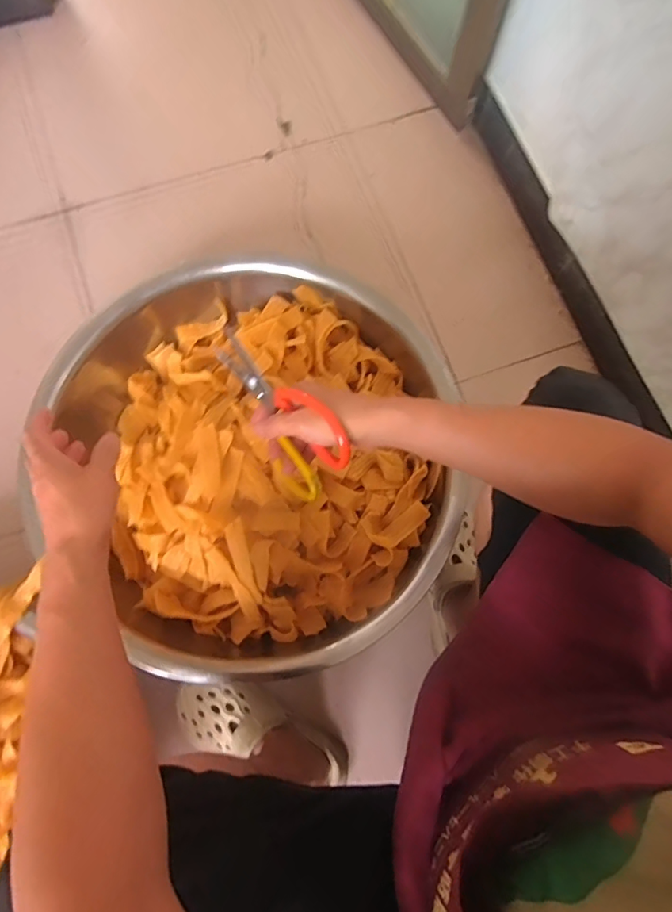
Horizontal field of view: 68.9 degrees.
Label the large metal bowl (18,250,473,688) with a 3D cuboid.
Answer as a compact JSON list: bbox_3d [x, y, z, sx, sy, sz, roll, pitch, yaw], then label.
[{"bbox_3d":[-0.132,0.002,0.734,0.582,0.157,0.585,0,76,-1],"label":"large metal bowl"}]

